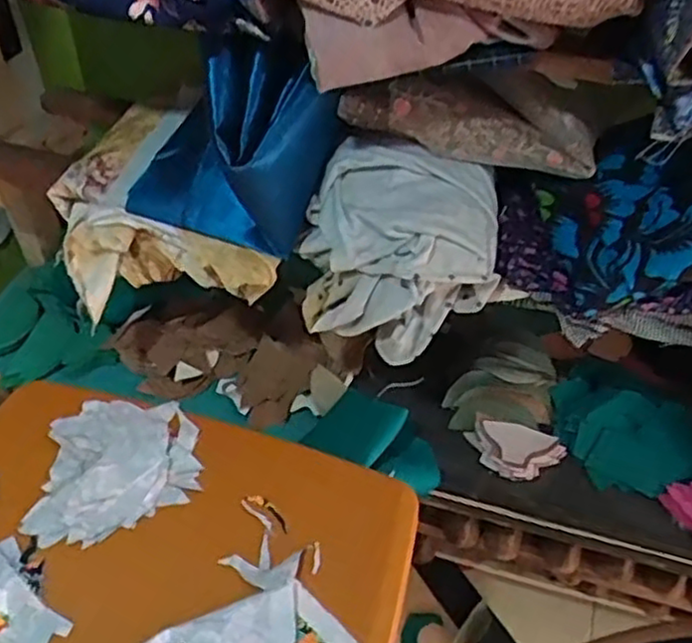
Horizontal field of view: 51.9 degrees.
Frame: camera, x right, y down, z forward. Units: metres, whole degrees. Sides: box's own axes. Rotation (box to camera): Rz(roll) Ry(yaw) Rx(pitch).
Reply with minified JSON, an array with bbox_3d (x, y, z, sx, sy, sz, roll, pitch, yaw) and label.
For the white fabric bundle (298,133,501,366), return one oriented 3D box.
[{"bbox_3d":[0.056,-0.074,0.718,0.187,0.160,0.136,14,46,10],"label":"white fabric bundle"}]

